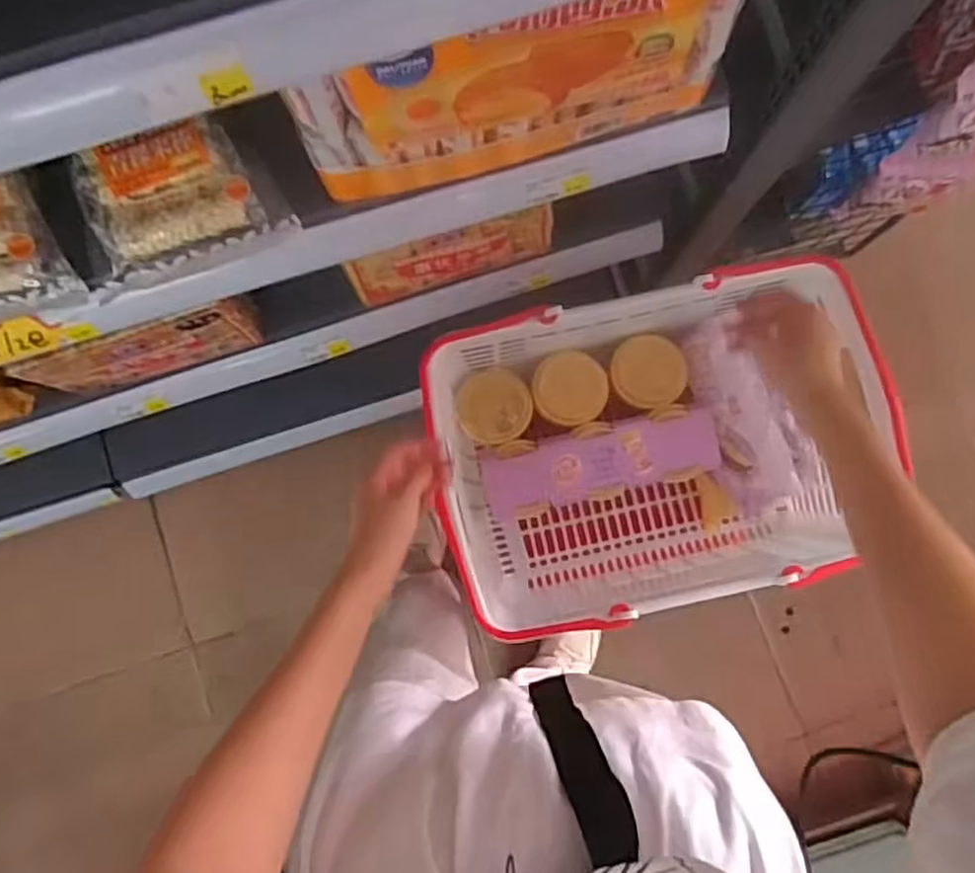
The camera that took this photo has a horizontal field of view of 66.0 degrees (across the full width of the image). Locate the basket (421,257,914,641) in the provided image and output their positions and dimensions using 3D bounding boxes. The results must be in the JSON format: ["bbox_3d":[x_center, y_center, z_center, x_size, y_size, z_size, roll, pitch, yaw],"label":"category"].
[{"bbox_3d":[0.169,0.018,0.808,0.423,0.219,0.299,-13,84,-1],"label":"basket"}]

